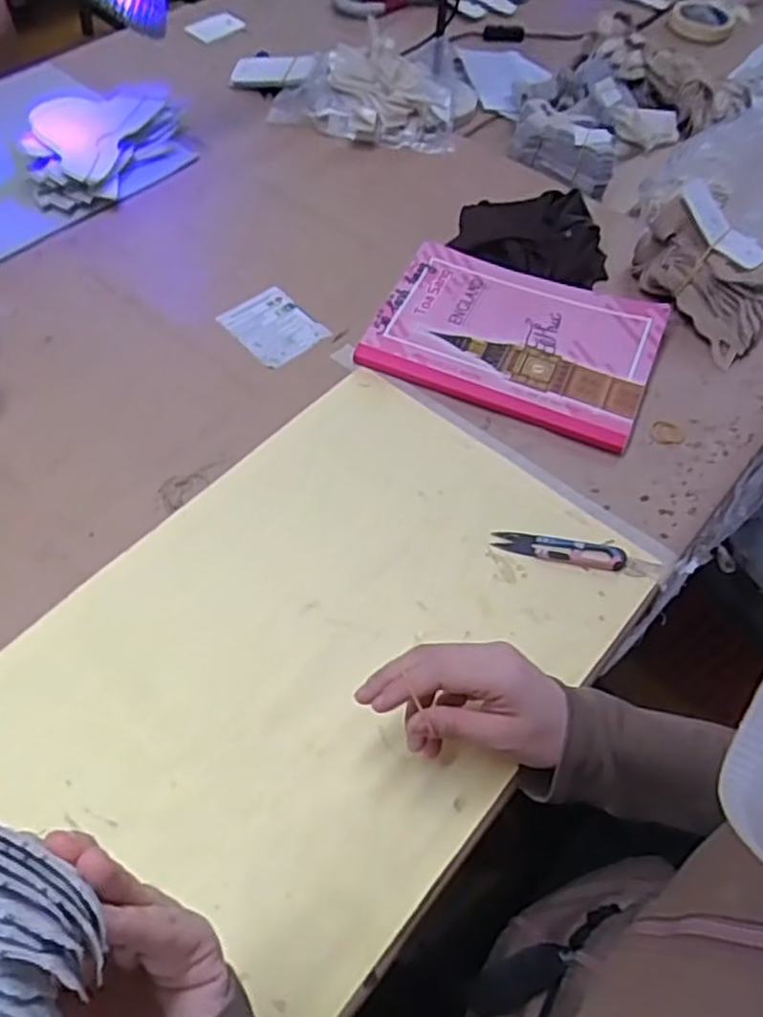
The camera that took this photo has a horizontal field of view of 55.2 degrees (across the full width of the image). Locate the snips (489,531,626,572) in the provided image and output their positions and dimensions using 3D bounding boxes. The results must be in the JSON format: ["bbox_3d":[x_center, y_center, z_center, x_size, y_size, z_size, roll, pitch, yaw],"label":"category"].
[{"bbox_3d":[0.138,0.032,0.569,0.101,0.005,0.020,10,58,3],"label":"snips"}]

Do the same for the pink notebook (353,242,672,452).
[{"bbox_3d":[0.124,-0.160,0.678,0.248,0.023,0.171,21,59,10],"label":"pink notebook"}]

